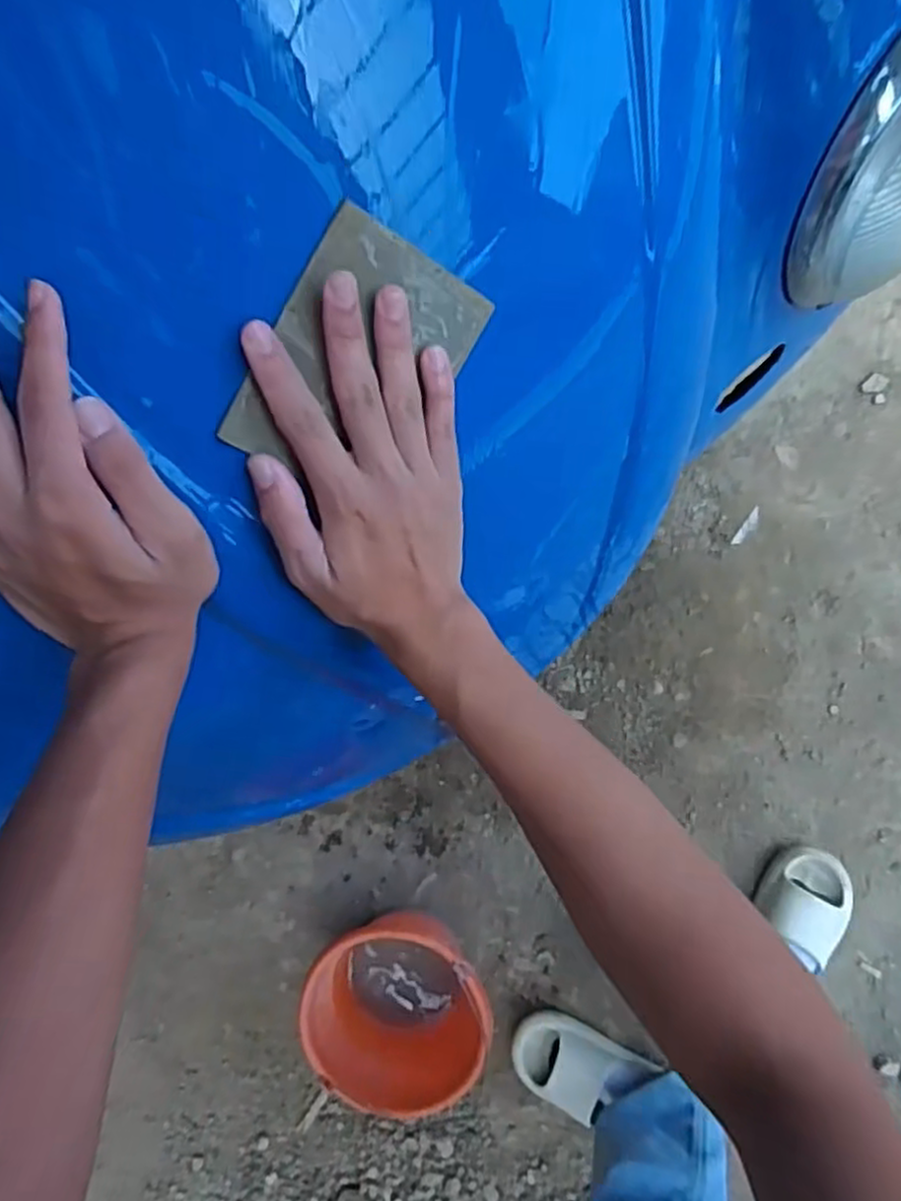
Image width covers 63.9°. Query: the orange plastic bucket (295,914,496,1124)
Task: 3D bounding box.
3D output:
[{"bbox_3d":[-0.064,0.543,0.997,0.239,0.160,0.229,0,91,7],"label":"orange plastic bucket"}]

